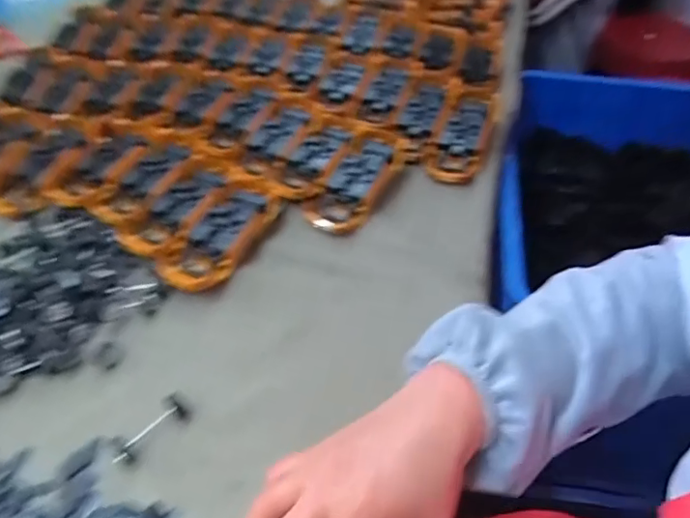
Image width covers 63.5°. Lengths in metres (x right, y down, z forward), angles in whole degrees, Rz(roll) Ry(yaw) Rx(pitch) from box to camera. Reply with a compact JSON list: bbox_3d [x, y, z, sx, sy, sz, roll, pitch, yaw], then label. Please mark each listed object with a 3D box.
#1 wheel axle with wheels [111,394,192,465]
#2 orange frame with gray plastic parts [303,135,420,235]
[{"bbox_3d":[-0.136,0.119,0.389,0.019,0.015,0.056,31,53,26],"label":"wheel axle with wheels"},{"bbox_3d":[0.021,-0.089,0.582,0.060,0.028,0.158,23,50,20],"label":"orange frame with gray plastic parts"}]

